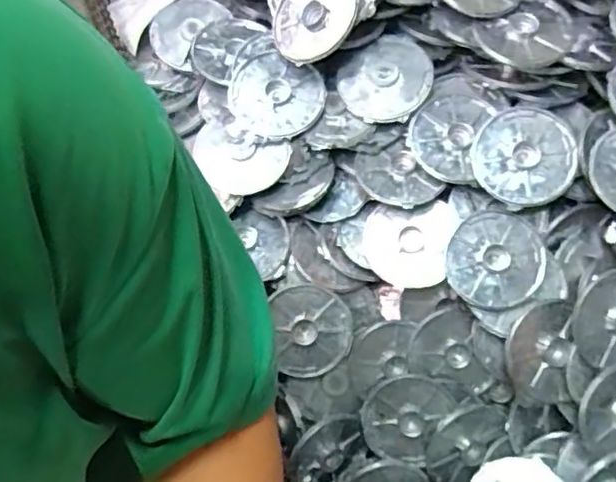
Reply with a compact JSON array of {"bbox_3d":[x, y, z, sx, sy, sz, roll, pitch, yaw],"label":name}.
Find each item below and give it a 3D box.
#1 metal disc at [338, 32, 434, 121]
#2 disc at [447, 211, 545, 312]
[{"bbox_3d":[0.119,-0.241,0.878,0.140,0.018,0.128,-2,76,7],"label":"metal disc"},{"bbox_3d":[0.268,0.029,0.834,0.132,0.010,0.131,0,77,2],"label":"disc"}]

